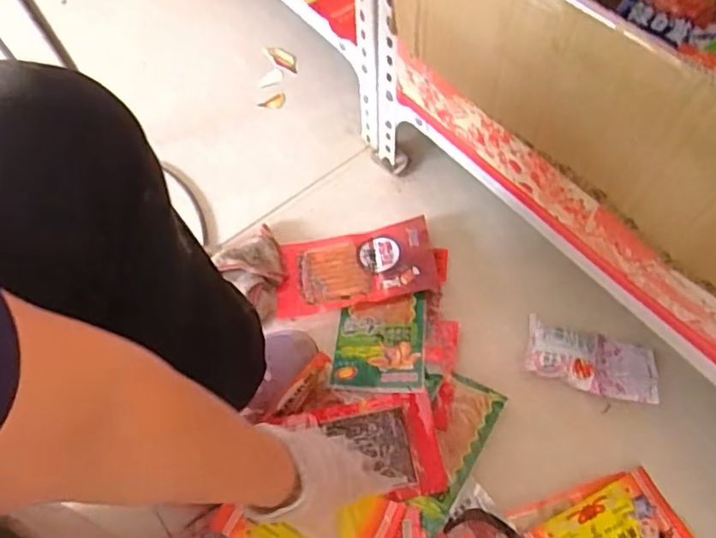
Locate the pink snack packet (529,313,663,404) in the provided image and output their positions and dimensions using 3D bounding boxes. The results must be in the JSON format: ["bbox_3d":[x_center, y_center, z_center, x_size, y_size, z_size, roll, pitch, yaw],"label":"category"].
[{"bbox_3d":[0.257,0.100,0.646,0.136,0.024,0.068,12,65,9],"label":"pink snack packet"}]

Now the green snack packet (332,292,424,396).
[{"bbox_3d":[0.025,0.084,0.668,0.100,0.018,0.115,2,64,4],"label":"green snack packet"}]

